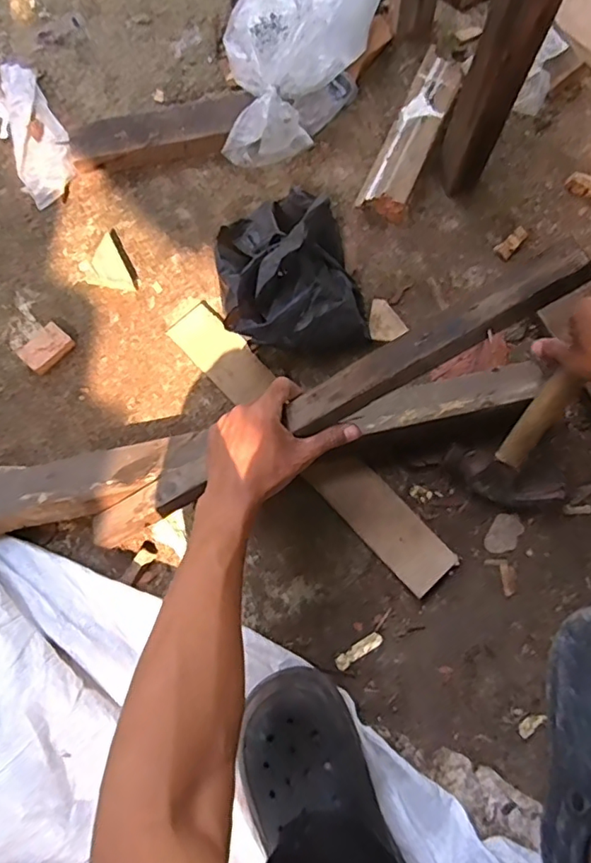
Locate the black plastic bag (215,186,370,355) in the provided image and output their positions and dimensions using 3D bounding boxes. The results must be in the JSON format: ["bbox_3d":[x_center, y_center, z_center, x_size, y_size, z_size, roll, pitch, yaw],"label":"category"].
[{"bbox_3d":[-0.005,-0.190,0.650,0.161,0.124,0.188,-11,76,-2],"label":"black plastic bag"}]

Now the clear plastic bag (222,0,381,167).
[{"bbox_3d":[0.002,-0.508,0.732,0.168,0.126,0.331,17,77,5],"label":"clear plastic bag"}]

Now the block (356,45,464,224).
[{"bbox_3d":[0.160,-0.398,0.744,0.068,0.045,0.260,23,77,6],"label":"block"}]

